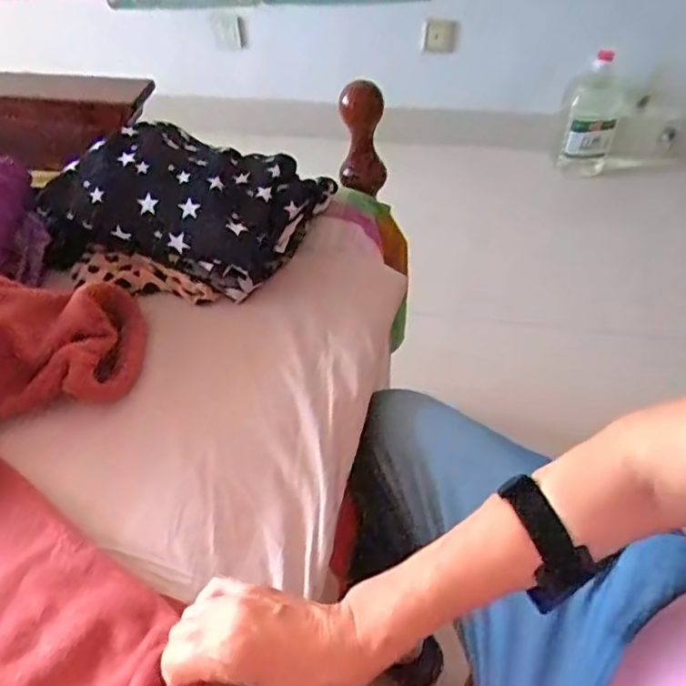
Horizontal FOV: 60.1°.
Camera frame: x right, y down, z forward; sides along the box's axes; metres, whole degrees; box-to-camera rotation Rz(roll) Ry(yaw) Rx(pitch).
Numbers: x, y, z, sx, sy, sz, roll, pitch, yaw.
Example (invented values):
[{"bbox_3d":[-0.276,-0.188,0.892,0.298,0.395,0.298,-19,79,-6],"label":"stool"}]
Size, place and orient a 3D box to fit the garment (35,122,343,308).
[{"bbox_3d":[-0.175,-0.160,0.673,0.245,0.108,0.198,15,50,16],"label":"garment"}]

